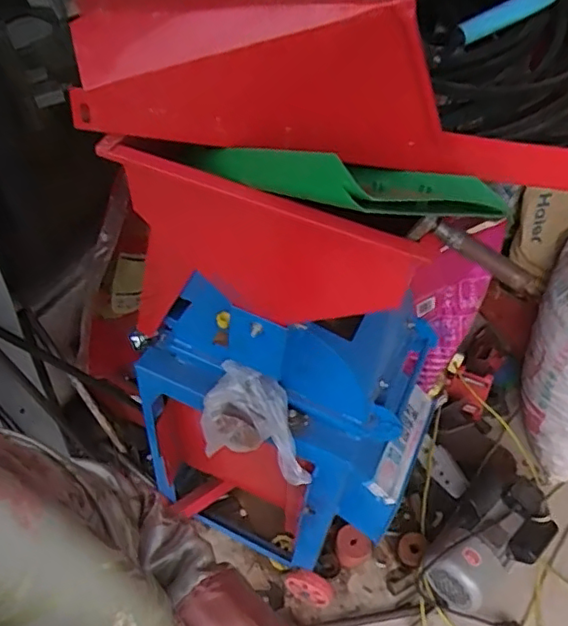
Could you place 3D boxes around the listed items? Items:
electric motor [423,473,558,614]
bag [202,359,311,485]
[{"bbox_3d":[0.466,0.535,1.402,0.313,0.199,0.200,-32,57,-31],"label":"electric motor"},{"bbox_3d":[-0.038,0.176,0.955,0.186,0.146,0.100,22,48,14],"label":"bag"}]

